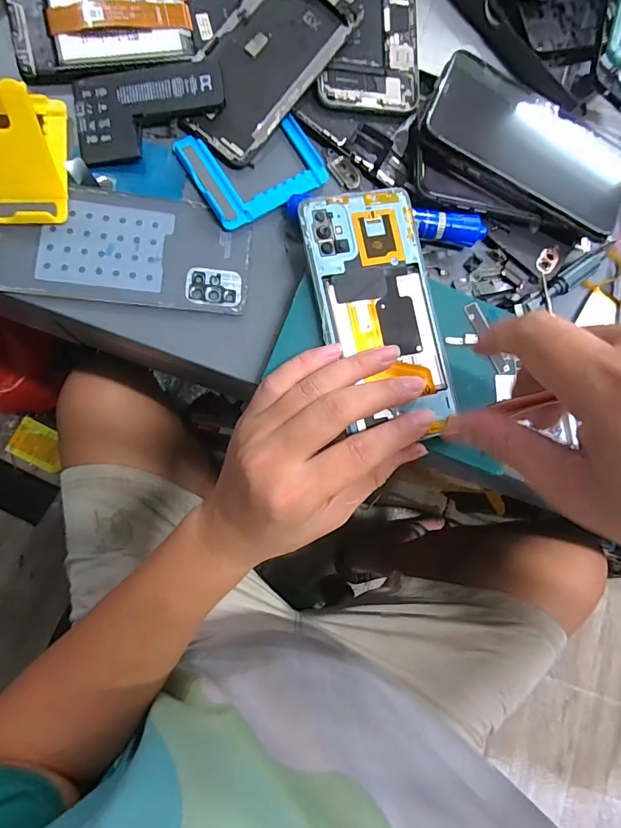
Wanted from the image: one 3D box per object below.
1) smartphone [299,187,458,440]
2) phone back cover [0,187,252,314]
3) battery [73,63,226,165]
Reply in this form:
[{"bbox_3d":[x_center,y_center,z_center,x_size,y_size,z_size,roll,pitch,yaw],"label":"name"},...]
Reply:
[{"bbox_3d":[0.043,-0.067,0.271,0.073,0.008,0.146,-12,89,-7],"label":"smartphone"},{"bbox_3d":[-0.115,-0.104,0.271,0.150,0.005,0.072,4,81,-8],"label":"phone back cover"},{"bbox_3d":[-0.101,-0.193,0.277,0.093,0.007,0.054,-9,83,-10],"label":"battery"}]

